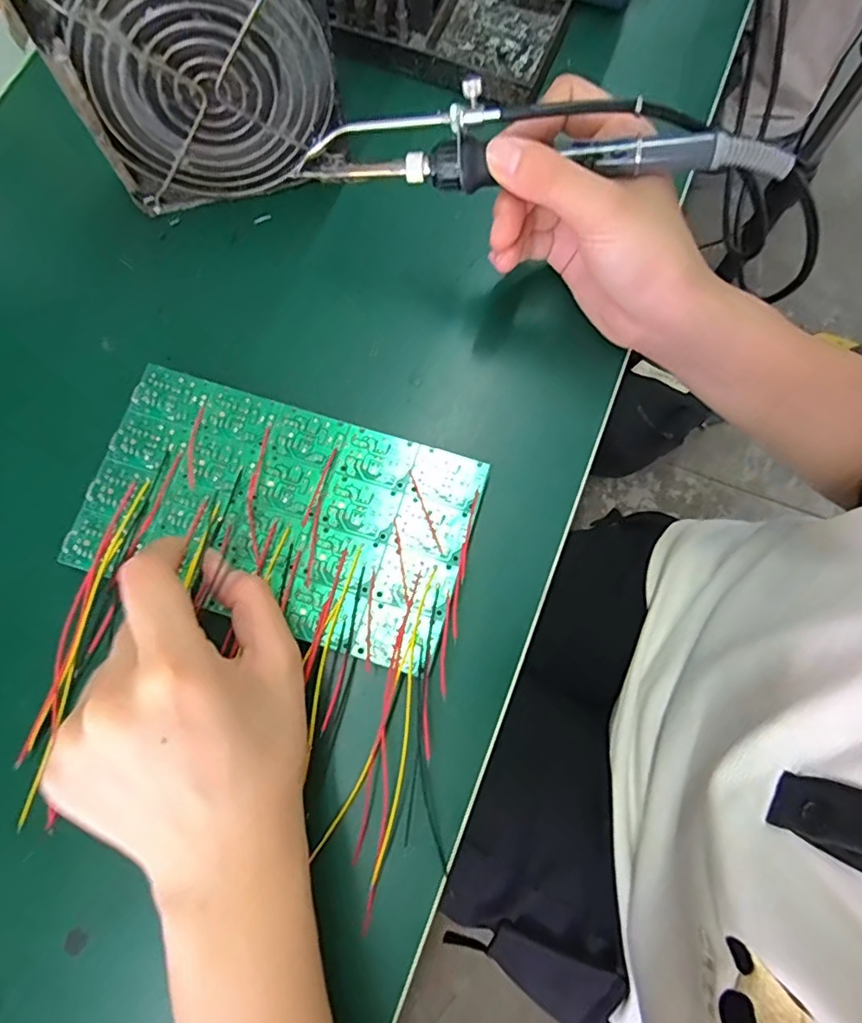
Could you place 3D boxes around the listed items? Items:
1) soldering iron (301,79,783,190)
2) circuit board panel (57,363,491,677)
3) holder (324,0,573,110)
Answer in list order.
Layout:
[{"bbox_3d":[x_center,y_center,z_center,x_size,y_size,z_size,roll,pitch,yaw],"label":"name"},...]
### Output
[{"bbox_3d":[0.041,-0.156,0.238,0.207,0.033,0.021,6,76,9],"label":"soldering iron"},{"bbox_3d":[-0.070,-0.001,0.262,0.171,0.004,0.100,17,76,4],"label":"circuit board panel"},{"bbox_3d":[0.010,-0.299,0.313,0.128,0.067,0.083,17,76,4],"label":"holder"}]

